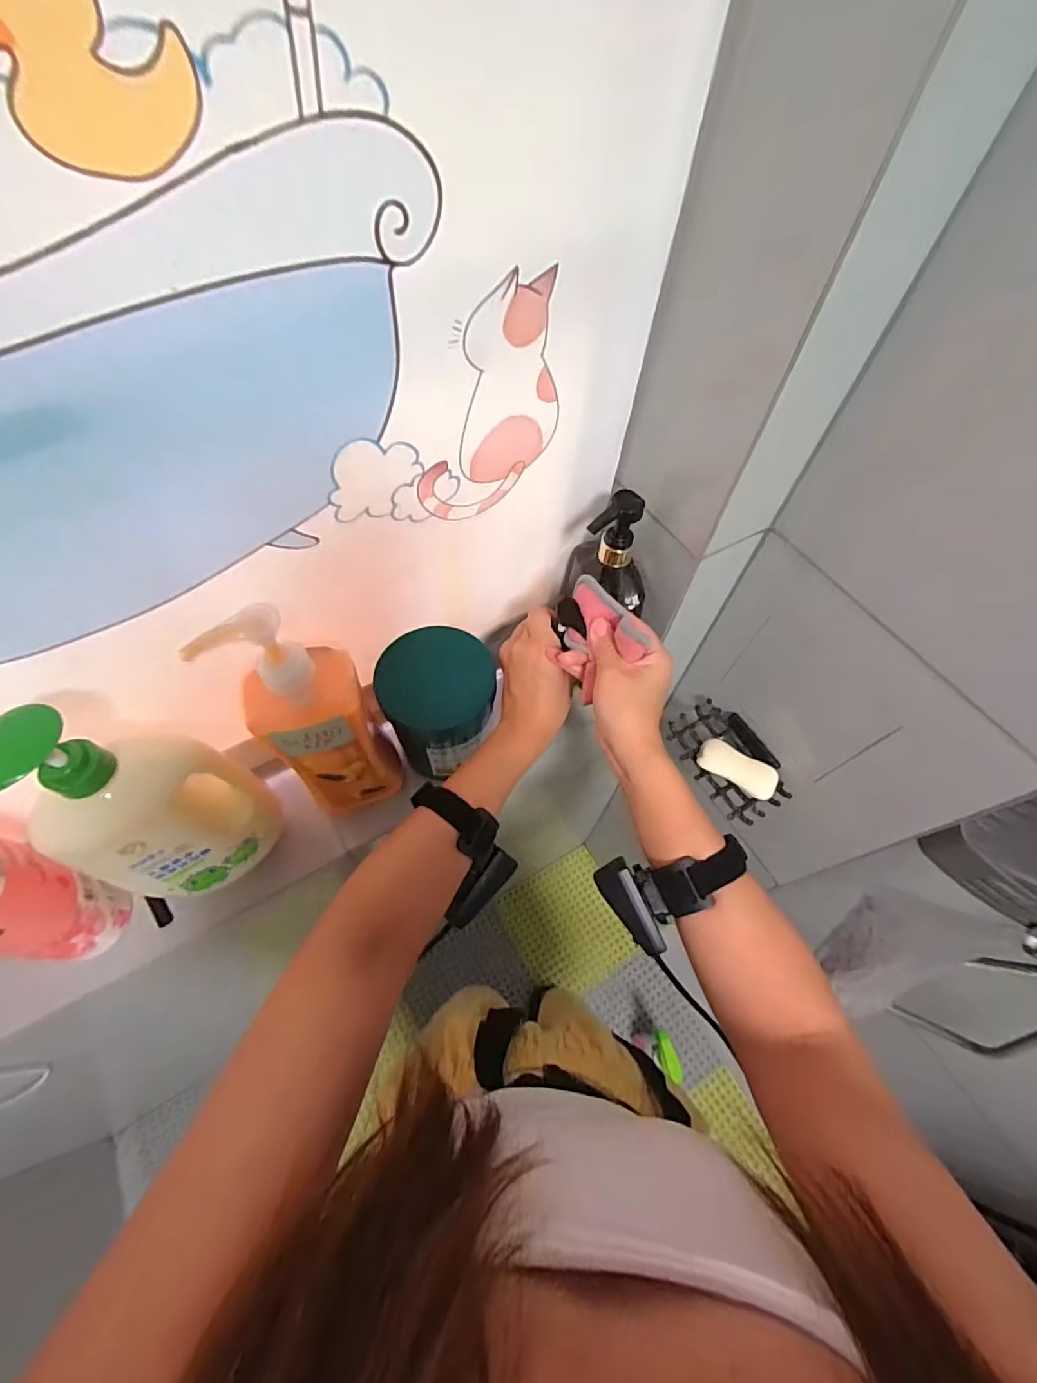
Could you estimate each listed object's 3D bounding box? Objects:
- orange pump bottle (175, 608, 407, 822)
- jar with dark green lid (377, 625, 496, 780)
[{"bbox_3d":[-0.161,0.031,0.429,0.082,0.263,0.053,-30,65,-18],"label":"orange pump bottle"},{"bbox_3d":[-0.080,0.010,0.515,0.107,0.098,0.104,1,60,-2],"label":"jar with dark green lid"}]

